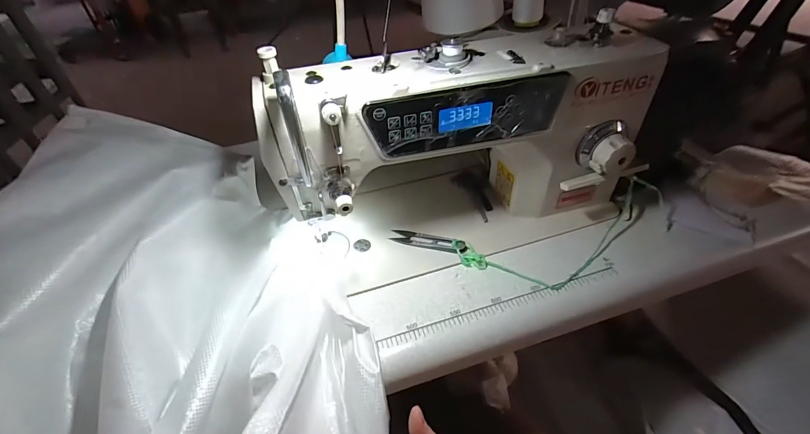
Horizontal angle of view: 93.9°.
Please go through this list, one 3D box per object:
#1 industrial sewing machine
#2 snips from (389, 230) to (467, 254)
[{"bbox_3d":[0.064,-0.089,0.464,0.419,0.225,0.175,-12,43,-8],"label":"industrial sewing machine"},{"bbox_3d":[0.030,0.030,0.496,0.100,0.009,0.024,13,45,18],"label":"snips"}]

